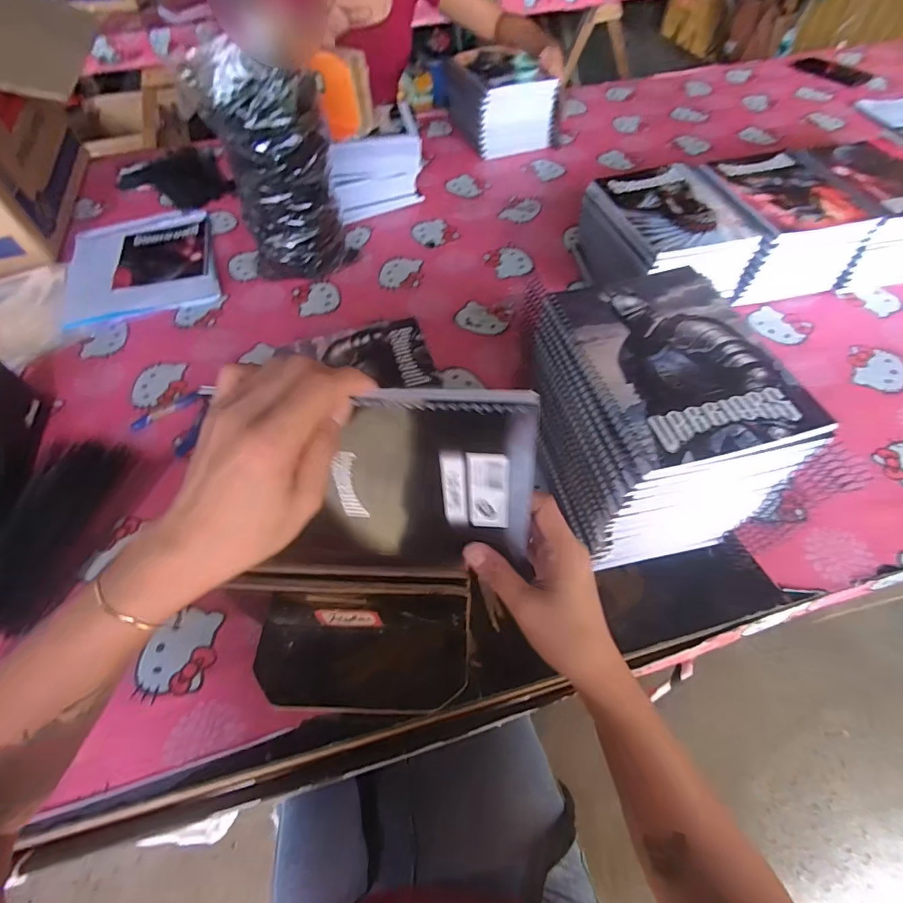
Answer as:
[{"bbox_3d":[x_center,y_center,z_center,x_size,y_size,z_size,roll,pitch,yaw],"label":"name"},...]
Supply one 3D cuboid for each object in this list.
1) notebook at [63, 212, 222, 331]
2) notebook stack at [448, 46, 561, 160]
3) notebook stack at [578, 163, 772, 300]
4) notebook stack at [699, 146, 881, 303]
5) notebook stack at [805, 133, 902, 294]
[{"bbox_3d":[-0.519,-0.317,0.814,0.226,0.012,0.275,-18,57,-11],"label":"notebook"},{"bbox_3d":[0.106,-0.729,1.010,0.187,0.124,0.203,-15,57,-9],"label":"notebook stack"},{"bbox_3d":[0.302,-0.303,0.718,0.177,0.126,0.207,-12,56,-7],"label":"notebook stack"},{"bbox_3d":[0.470,-0.336,0.732,0.184,0.125,0.205,-11,56,-6],"label":"notebook stack"},{"bbox_3d":[0.624,-0.360,0.738,0.169,0.123,0.197,-13,56,-7],"label":"notebook stack"}]

